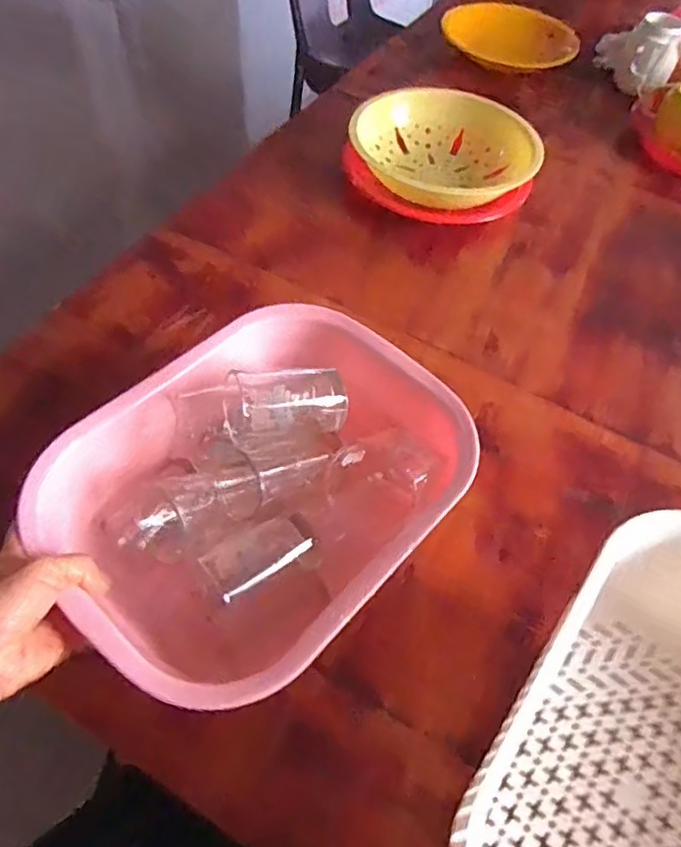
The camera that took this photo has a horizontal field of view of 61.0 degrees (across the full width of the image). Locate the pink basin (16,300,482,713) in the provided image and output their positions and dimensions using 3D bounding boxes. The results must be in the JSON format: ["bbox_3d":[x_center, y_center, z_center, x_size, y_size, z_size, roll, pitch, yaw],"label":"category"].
[{"bbox_3d":[-0.056,0.046,0.449,0.238,0.133,0.306,36,60,20],"label":"pink basin"}]

